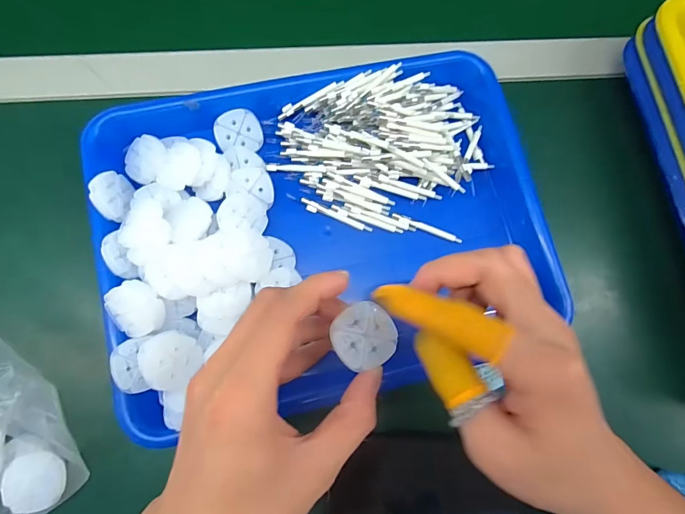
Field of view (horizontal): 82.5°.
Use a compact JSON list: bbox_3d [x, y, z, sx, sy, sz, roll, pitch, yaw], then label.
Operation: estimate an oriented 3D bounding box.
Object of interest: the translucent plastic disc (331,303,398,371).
[{"bbox_3d":[0.012,0.043,0.216,0.035,0.009,0.034,1,82,-5],"label":"translucent plastic disc"}]

